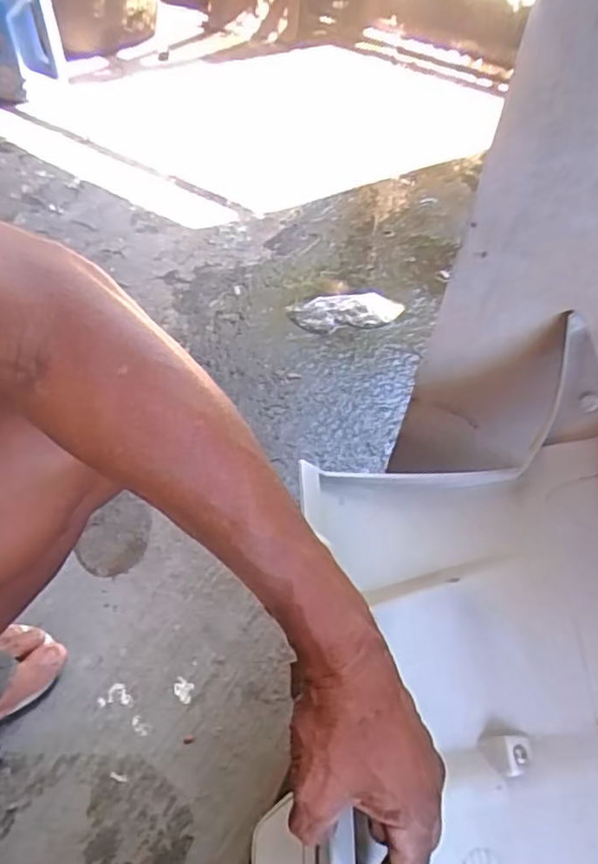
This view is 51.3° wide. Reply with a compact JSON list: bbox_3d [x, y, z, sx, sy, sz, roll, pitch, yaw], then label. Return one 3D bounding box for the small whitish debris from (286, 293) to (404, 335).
[{"bbox_3d":[0.069,-0.176,0.920,0.162,0.023,0.057,-5,53,-5],"label":"small whitish debris"}]

